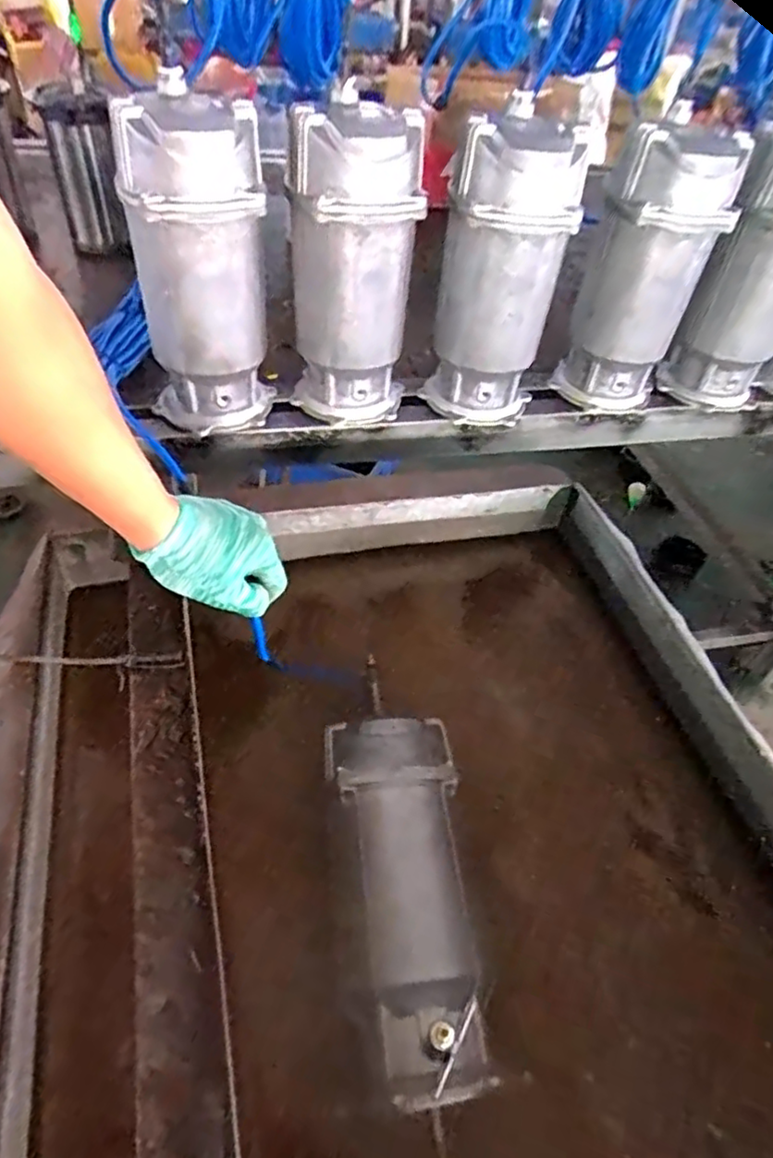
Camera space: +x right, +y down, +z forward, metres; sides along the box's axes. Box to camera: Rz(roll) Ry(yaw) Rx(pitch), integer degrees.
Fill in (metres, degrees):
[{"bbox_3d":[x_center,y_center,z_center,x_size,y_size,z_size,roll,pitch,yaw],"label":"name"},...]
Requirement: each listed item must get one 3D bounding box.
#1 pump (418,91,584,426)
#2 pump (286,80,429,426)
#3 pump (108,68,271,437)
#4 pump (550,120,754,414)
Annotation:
[{"bbox_3d":[0.117,-0.317,0.709,0.130,0.286,0.125,11,46,4],"label":"pump"},{"bbox_3d":[-0.037,-0.322,0.697,0.128,0.287,0.110,0,47,-7],"label":"pump"},{"bbox_3d":[-0.187,-0.302,0.662,0.134,0.292,0.116,-3,47,-10],"label":"pump"},{"bbox_3d":[0.291,-0.343,0.746,0.123,0.287,0.109,19,47,11],"label":"pump"}]

